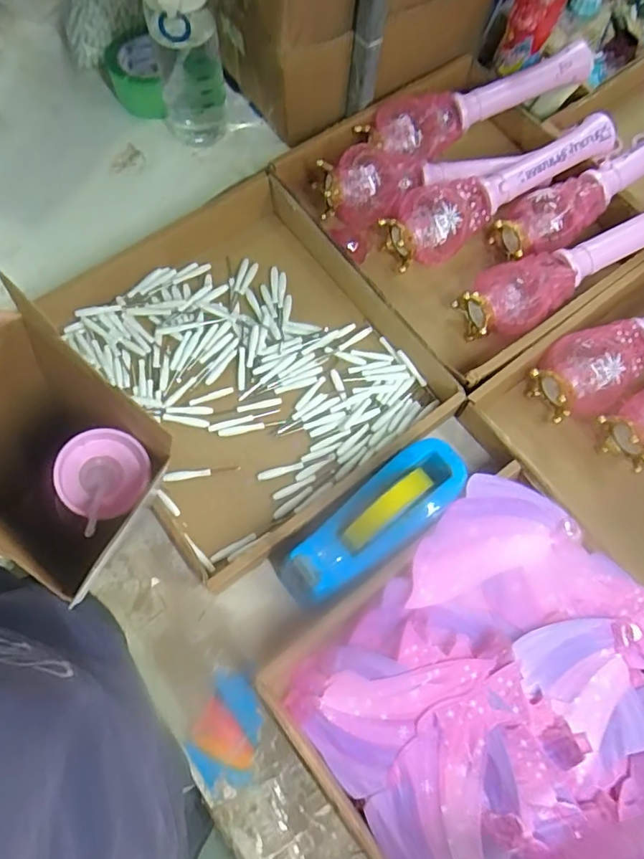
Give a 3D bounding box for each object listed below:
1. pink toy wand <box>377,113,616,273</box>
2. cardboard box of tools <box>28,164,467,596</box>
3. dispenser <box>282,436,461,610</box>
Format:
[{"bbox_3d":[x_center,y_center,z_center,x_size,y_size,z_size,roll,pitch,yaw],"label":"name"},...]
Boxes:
[{"bbox_3d":[0.225,-0.315,0.750,0.334,0.072,0.088,-34,75,-13],"label":"pink toy wand"},{"bbox_3d":[-0.081,-0.084,0.661,0.361,0.060,0.390,-33,75,-13],"label":"cardboard box of tools"},{"bbox_3d":[0.050,0.094,0.560,0.204,0.078,0.076,-38,76,-14],"label":"dispenser"}]

